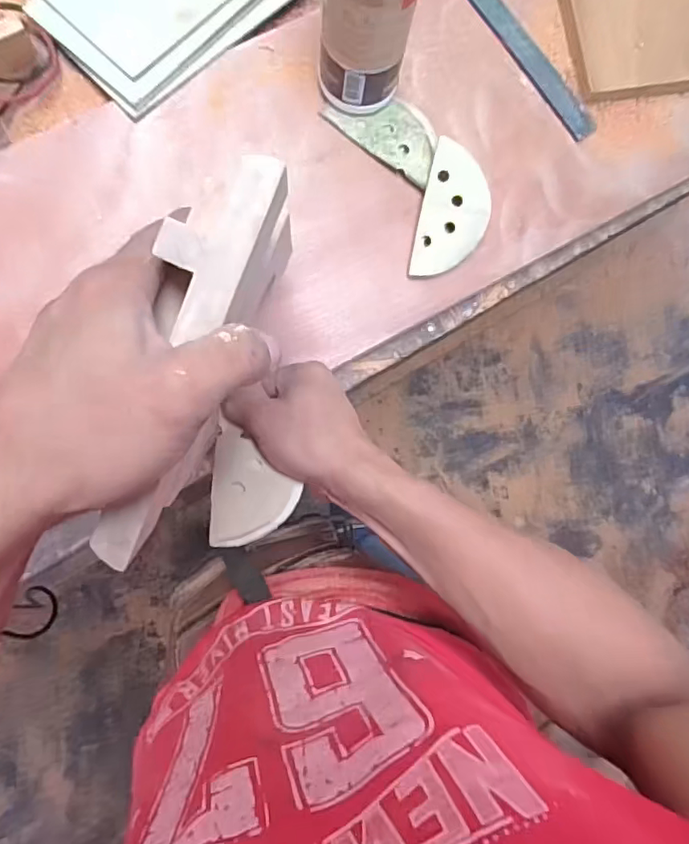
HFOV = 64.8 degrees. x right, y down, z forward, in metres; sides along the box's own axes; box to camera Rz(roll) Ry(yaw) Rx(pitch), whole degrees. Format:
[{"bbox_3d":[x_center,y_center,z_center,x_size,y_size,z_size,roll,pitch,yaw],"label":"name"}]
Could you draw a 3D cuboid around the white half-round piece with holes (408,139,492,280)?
[{"bbox_3d":[0.098,-0.186,0.485,0.058,0.005,0.118,11,93,-3],"label":"white half-round piece with holes"}]

